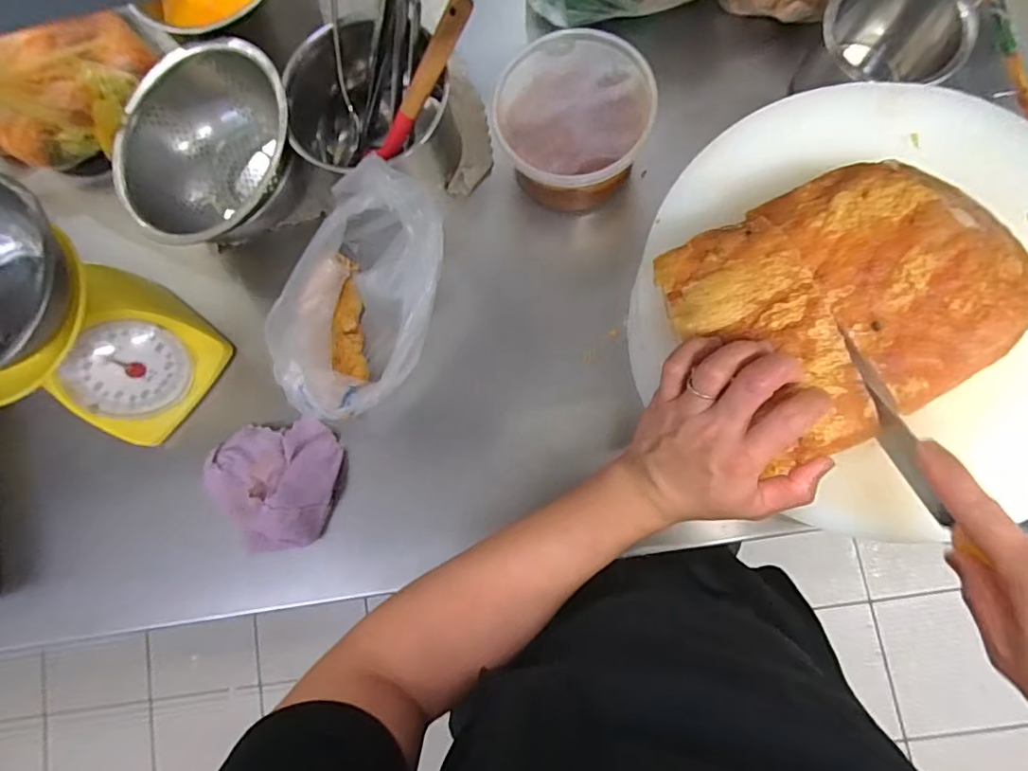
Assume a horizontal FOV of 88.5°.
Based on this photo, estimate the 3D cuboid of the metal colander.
[{"bbox_3d":[-0.303,-0.236,0.546,0.193,0.096,0.195,15,84,8],"label":"metal colander"}]

